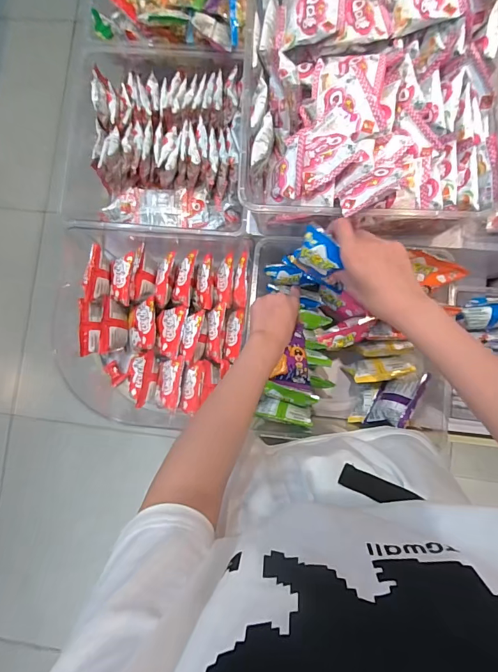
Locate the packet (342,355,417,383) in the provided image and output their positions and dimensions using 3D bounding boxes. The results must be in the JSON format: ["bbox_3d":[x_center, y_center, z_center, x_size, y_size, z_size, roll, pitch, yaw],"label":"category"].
[{"bbox_3d":[0.210,0.054,0.629,0.103,0.037,0.037,-7,85,4],"label":"packet"}]

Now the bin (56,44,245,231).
[{"bbox_3d":[-0.158,-0.340,0.673,0.306,0.102,0.338,4,86,5],"label":"bin"}]

